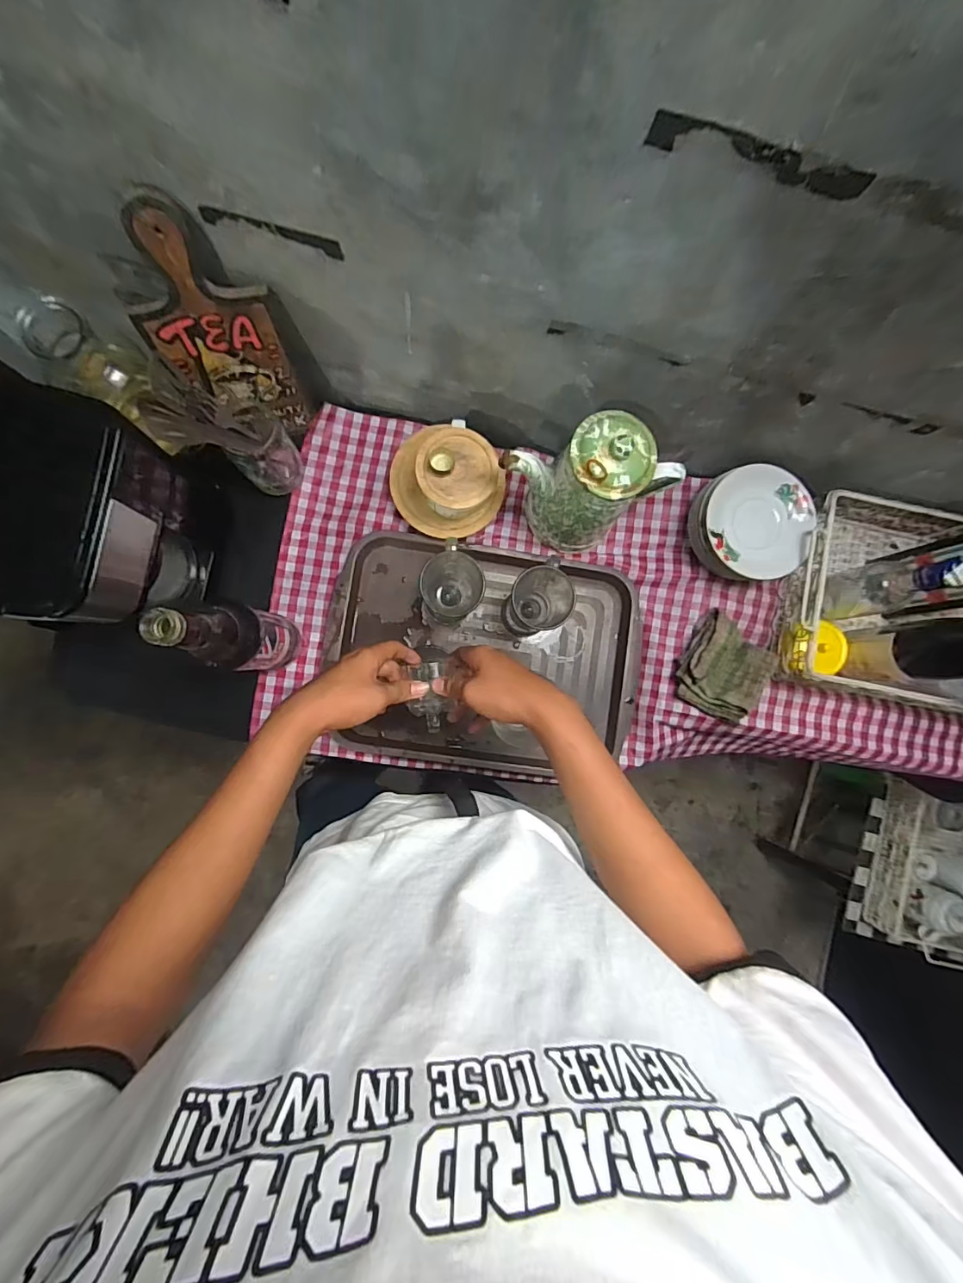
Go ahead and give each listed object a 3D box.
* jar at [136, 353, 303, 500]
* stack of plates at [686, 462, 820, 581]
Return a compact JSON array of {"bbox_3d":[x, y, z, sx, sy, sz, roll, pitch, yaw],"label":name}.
[{"bbox_3d":[-0.290,-0.246,0.593,0.088,0.213,0.092,0,87,-5],"label":"jar"},{"bbox_3d":[0.353,-0.152,0.686,0.152,0.090,0.152,18,86,-4],"label":"stack of plates"}]

